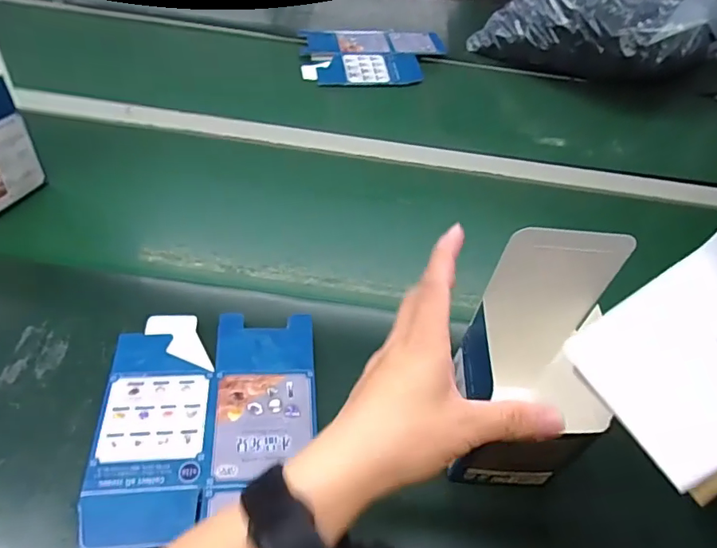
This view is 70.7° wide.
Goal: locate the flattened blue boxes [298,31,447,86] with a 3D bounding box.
[{"bbox_3d":[0.026,-0.353,0.818,0.232,0.012,0.150,-3,56,-8],"label":"flattened blue boxes"}]

